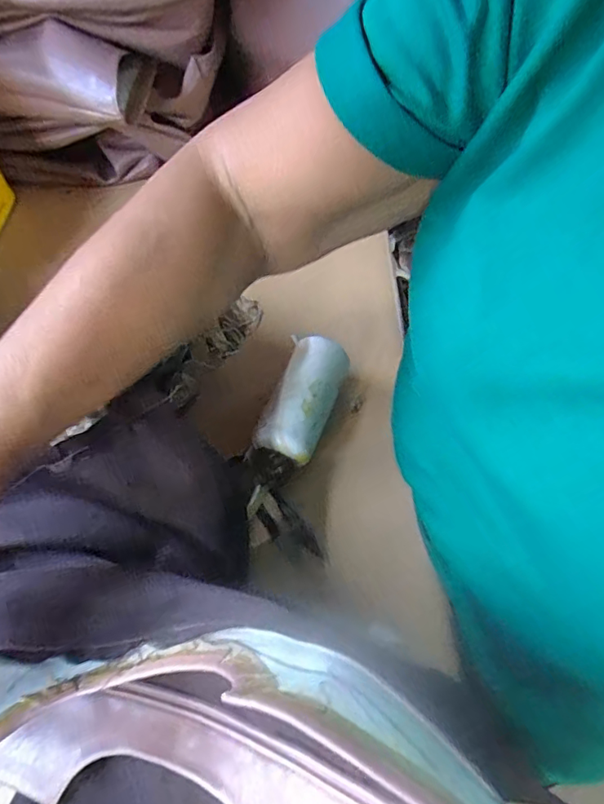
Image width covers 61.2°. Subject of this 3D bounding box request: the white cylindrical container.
[{"bbox_3d":[0.003,0.001,0.386,0.050,0.044,0.096,19,63,8],"label":"white cylindrical container"}]

